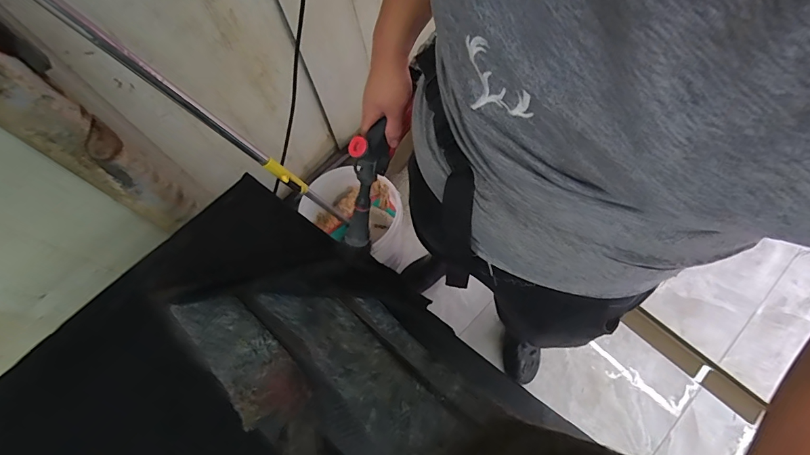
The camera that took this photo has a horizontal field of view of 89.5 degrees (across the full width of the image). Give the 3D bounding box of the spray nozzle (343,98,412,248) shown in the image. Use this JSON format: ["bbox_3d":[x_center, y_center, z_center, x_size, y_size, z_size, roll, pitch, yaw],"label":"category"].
[{"bbox_3d":[-0.061,-0.061,0.658,0.049,0.225,0.072,24,35,12],"label":"spray nozzle"}]

